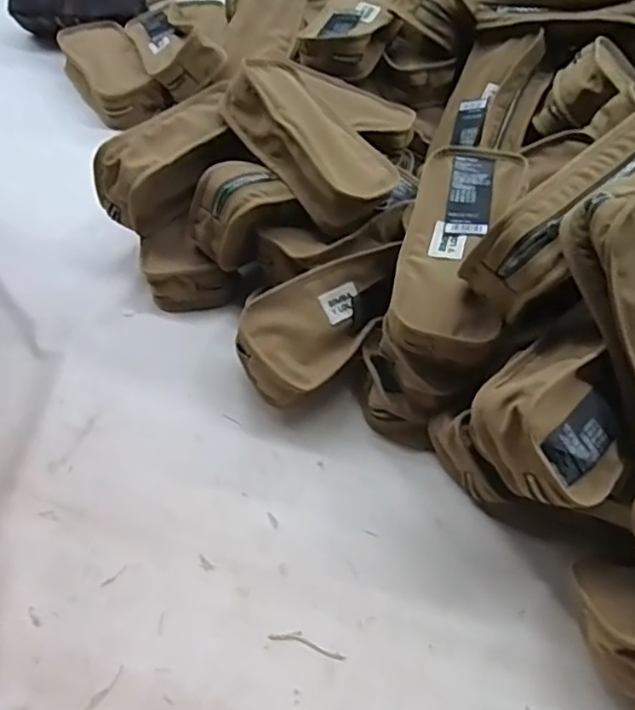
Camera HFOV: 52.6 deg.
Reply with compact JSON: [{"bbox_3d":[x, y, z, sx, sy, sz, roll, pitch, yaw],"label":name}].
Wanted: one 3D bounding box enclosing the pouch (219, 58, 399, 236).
[{"bbox_3d":[-0.006,-0.205,0.621,0.096,0.052,0.188,-27,74,-35],"label":"pouch"}]

